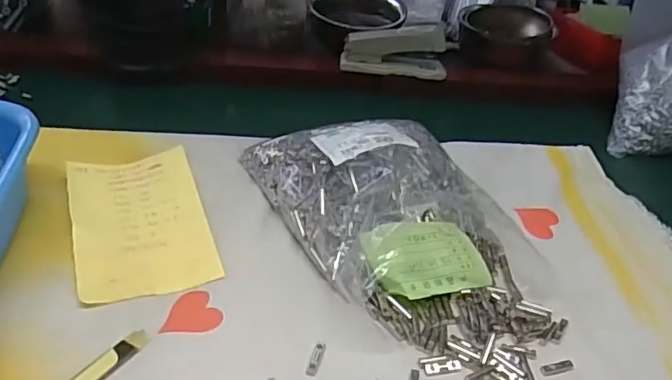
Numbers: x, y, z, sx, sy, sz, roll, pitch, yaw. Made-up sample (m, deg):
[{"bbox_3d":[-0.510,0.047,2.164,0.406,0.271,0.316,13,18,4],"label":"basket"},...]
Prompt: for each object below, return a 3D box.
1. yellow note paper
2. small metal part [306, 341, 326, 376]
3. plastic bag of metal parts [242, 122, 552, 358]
[{"bbox_3d":[-0.154,0.020,0.448,0.097,0.013,0.151,-9,40,-21],"label":"yellow note paper"},{"bbox_3d":[-0.013,0.109,0.370,0.007,0.004,0.026,14,37,9],"label":"small metal part"},{"bbox_3d":[0.054,0.012,0.461,0.171,0.055,0.270,-16,43,-28],"label":"plastic bag of metal parts"}]

